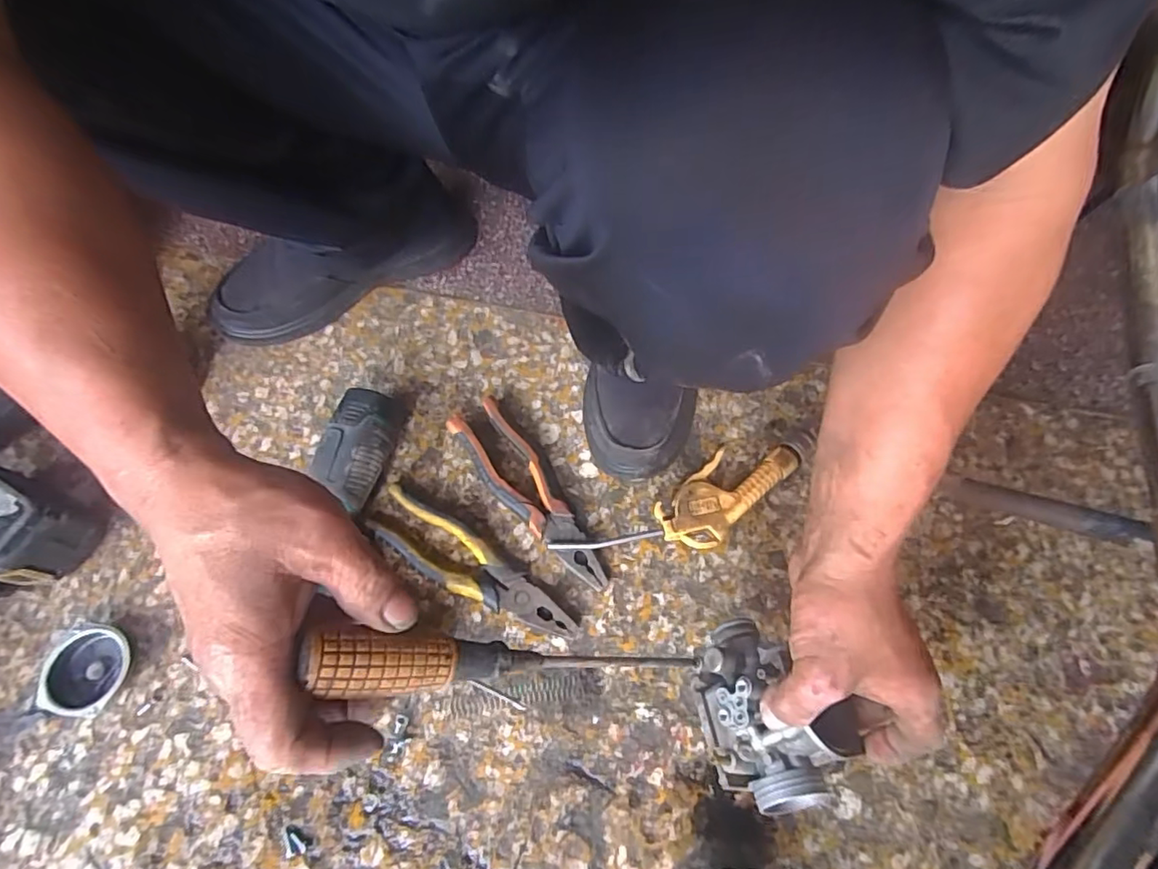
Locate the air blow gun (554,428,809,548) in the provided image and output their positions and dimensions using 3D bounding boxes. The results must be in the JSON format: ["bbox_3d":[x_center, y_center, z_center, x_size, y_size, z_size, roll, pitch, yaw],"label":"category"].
[{"bbox_3d":[0.102,0.060,0.498,0.238,0.028,0.068,-30,70,-15],"label":"air blow gun"}]

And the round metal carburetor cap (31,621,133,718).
[{"bbox_3d":[-0.373,0.177,0.440,0.061,0.018,0.061,1,65,-1],"label":"round metal carburetor cap"}]

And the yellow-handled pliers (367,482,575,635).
[{"bbox_3d":[-0.088,0.111,0.475,0.186,0.021,0.047,34,69,13],"label":"yellow-handled pliers"}]

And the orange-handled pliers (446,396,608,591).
[{"bbox_3d":[-0.041,0.053,0.502,0.051,0.020,0.192,-33,70,-16],"label":"orange-handled pliers"}]

